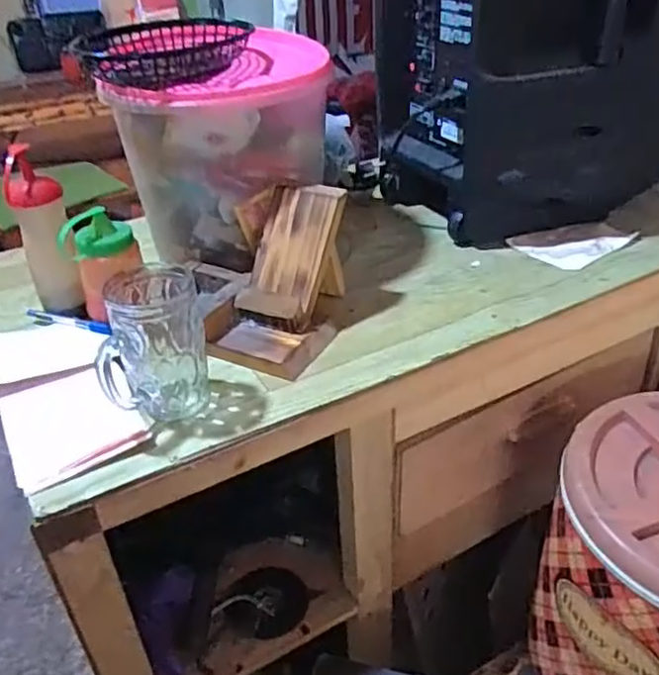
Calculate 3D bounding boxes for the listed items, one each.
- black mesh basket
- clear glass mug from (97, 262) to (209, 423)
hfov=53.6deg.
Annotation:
[{"bbox_3d":[-0.174,-0.317,0.717,0.119,0.046,0.212,7,37,16],"label":"black mesh basket"},{"bbox_3d":[-0.151,0.013,0.576,0.082,0.123,0.096,-10,36,-8],"label":"clear glass mug"}]

